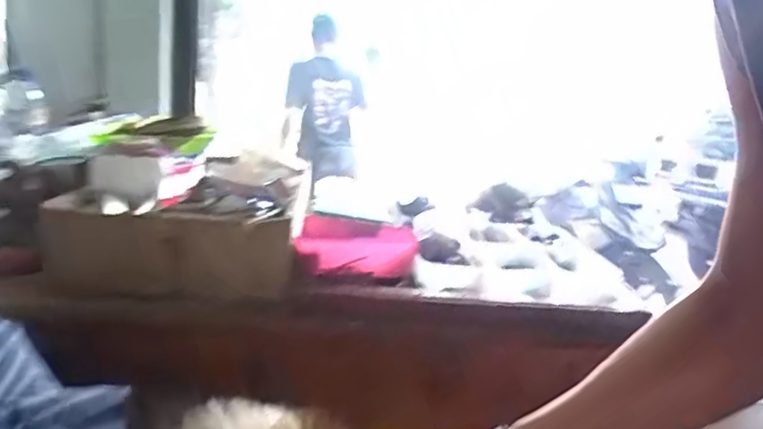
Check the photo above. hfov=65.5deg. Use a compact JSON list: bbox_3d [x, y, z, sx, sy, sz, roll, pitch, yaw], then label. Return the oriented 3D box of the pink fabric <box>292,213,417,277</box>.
[{"bbox_3d":[-0.040,0.039,0.815,0.155,0.052,0.104,2,14,-12],"label":"pink fabric"}]

